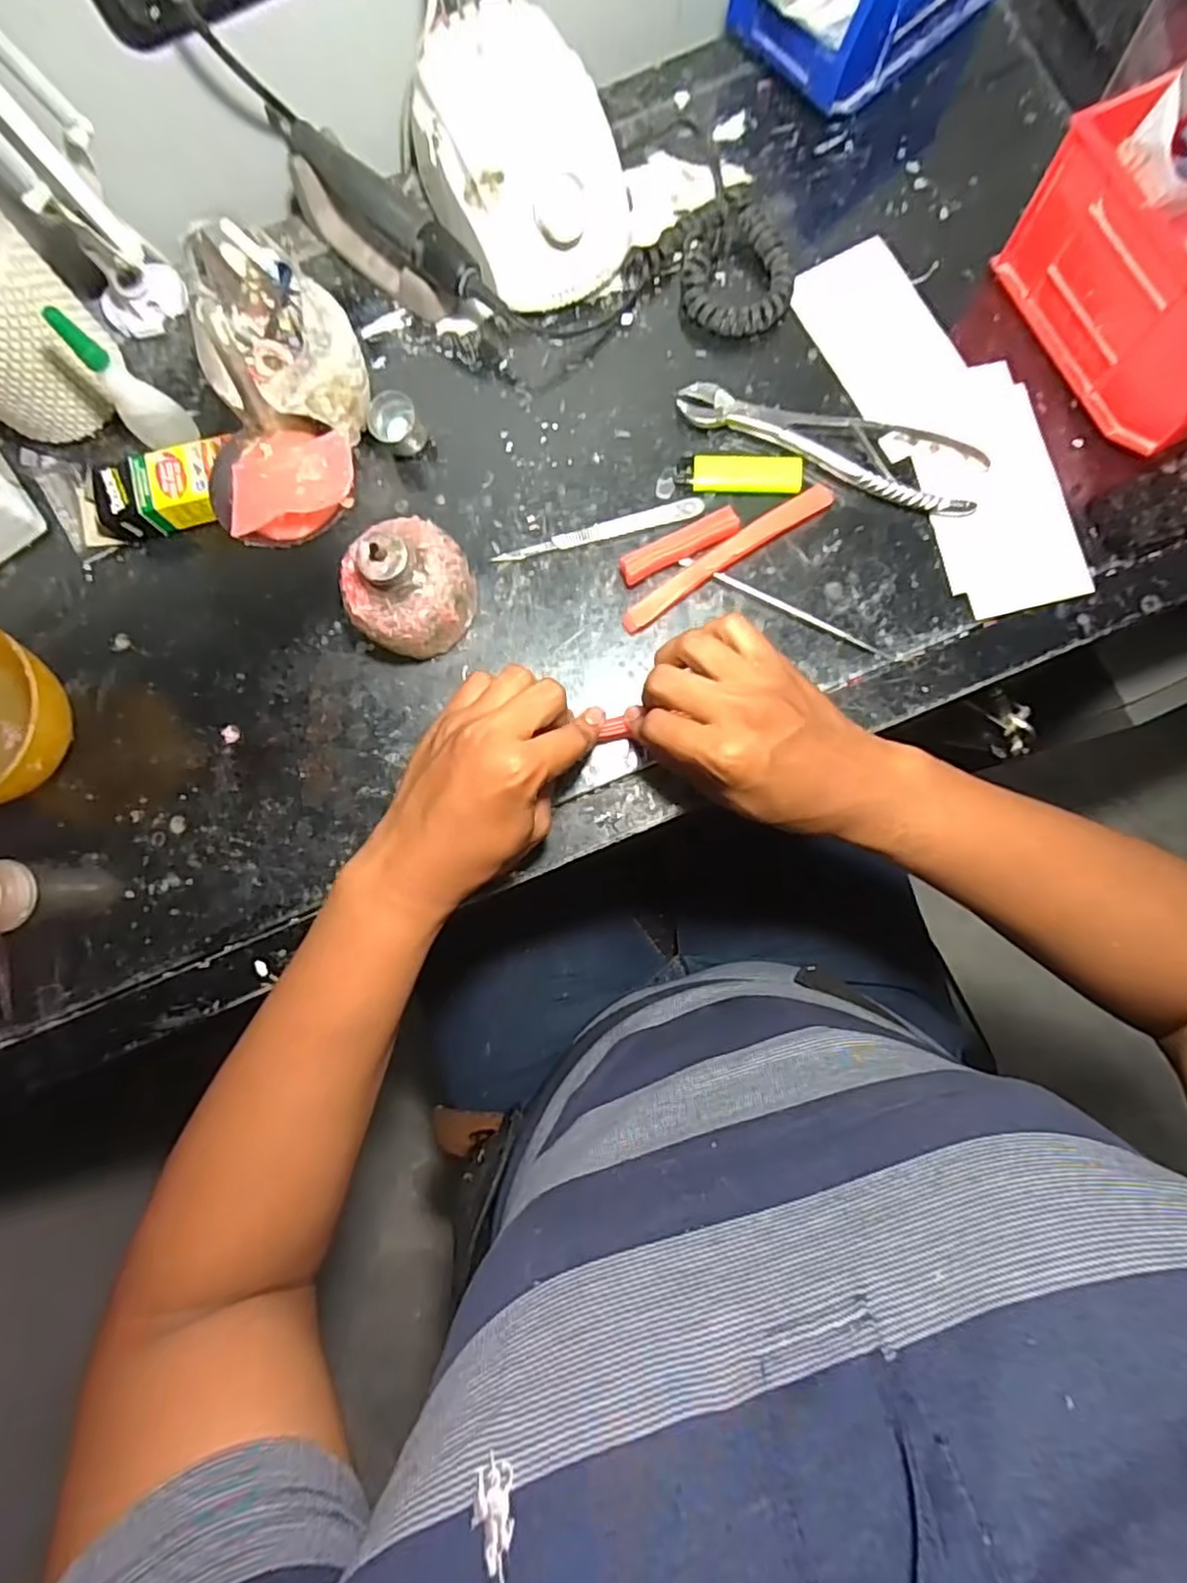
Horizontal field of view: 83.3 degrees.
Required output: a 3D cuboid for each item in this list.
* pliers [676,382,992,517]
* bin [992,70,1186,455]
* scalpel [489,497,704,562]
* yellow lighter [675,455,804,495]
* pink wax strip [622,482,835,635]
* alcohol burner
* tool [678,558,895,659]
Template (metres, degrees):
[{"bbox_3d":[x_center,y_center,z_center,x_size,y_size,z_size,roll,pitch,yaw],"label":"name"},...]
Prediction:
[{"bbox_3d":[0.150,-0.224,0.429,0.196,0.014,0.049,18,85,4],"label":"pliers"},{"bbox_3d":[0.337,-0.299,0.389,0.092,0.093,0.172,-25,84,-1],"label":"bin"},{"bbox_3d":[0.004,-0.169,0.433,0.137,0.004,0.012,-14,84,0],"label":"scalpel"},{"bbox_3d":[0.094,-0.200,0.426,0.080,0.009,0.024,-1,84,2],"label":"yellow lighter"},{"bbox_3d":[0.084,-0.149,0.423,0.153,0.011,0.018,-34,84,-2],"label":"pink wax strip"},{"bbox_3d":[-0.109,-0.120,0.396,0.072,0.077,0.066,0,84,2],"label":"alcohol burner"},{"bbox_3d":[0.121,-0.116,0.420,0.144,0.004,0.007,26,86,4],"label":"tool"}]

